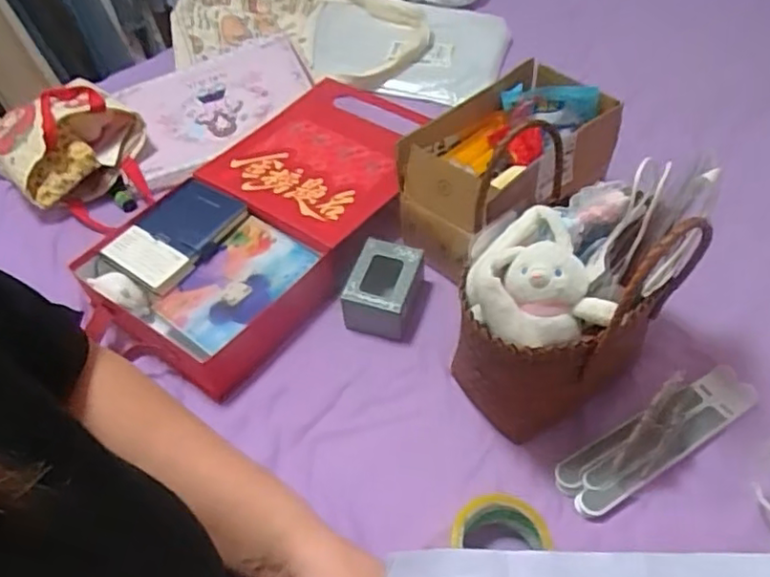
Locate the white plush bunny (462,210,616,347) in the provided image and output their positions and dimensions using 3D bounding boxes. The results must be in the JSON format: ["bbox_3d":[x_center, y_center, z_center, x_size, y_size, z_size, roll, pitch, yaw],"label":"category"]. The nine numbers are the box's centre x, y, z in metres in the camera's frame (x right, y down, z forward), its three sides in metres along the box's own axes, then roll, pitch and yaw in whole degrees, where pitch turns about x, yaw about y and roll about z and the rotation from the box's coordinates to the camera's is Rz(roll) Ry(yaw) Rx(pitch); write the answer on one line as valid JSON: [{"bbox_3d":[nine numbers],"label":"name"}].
[{"bbox_3d":[0.145,-0.009,0.624,0.127,0.066,0.132,-5,50,1],"label":"white plush bunny"}]

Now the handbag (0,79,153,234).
[{"bbox_3d":[-0.509,-0.232,1.025,0.243,0.140,0.206,28,58,25],"label":"handbag"}]

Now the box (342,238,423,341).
[{"bbox_3d":[-0.001,0.003,0.845,0.085,0.076,0.119,10,52,13],"label":"box"}]

